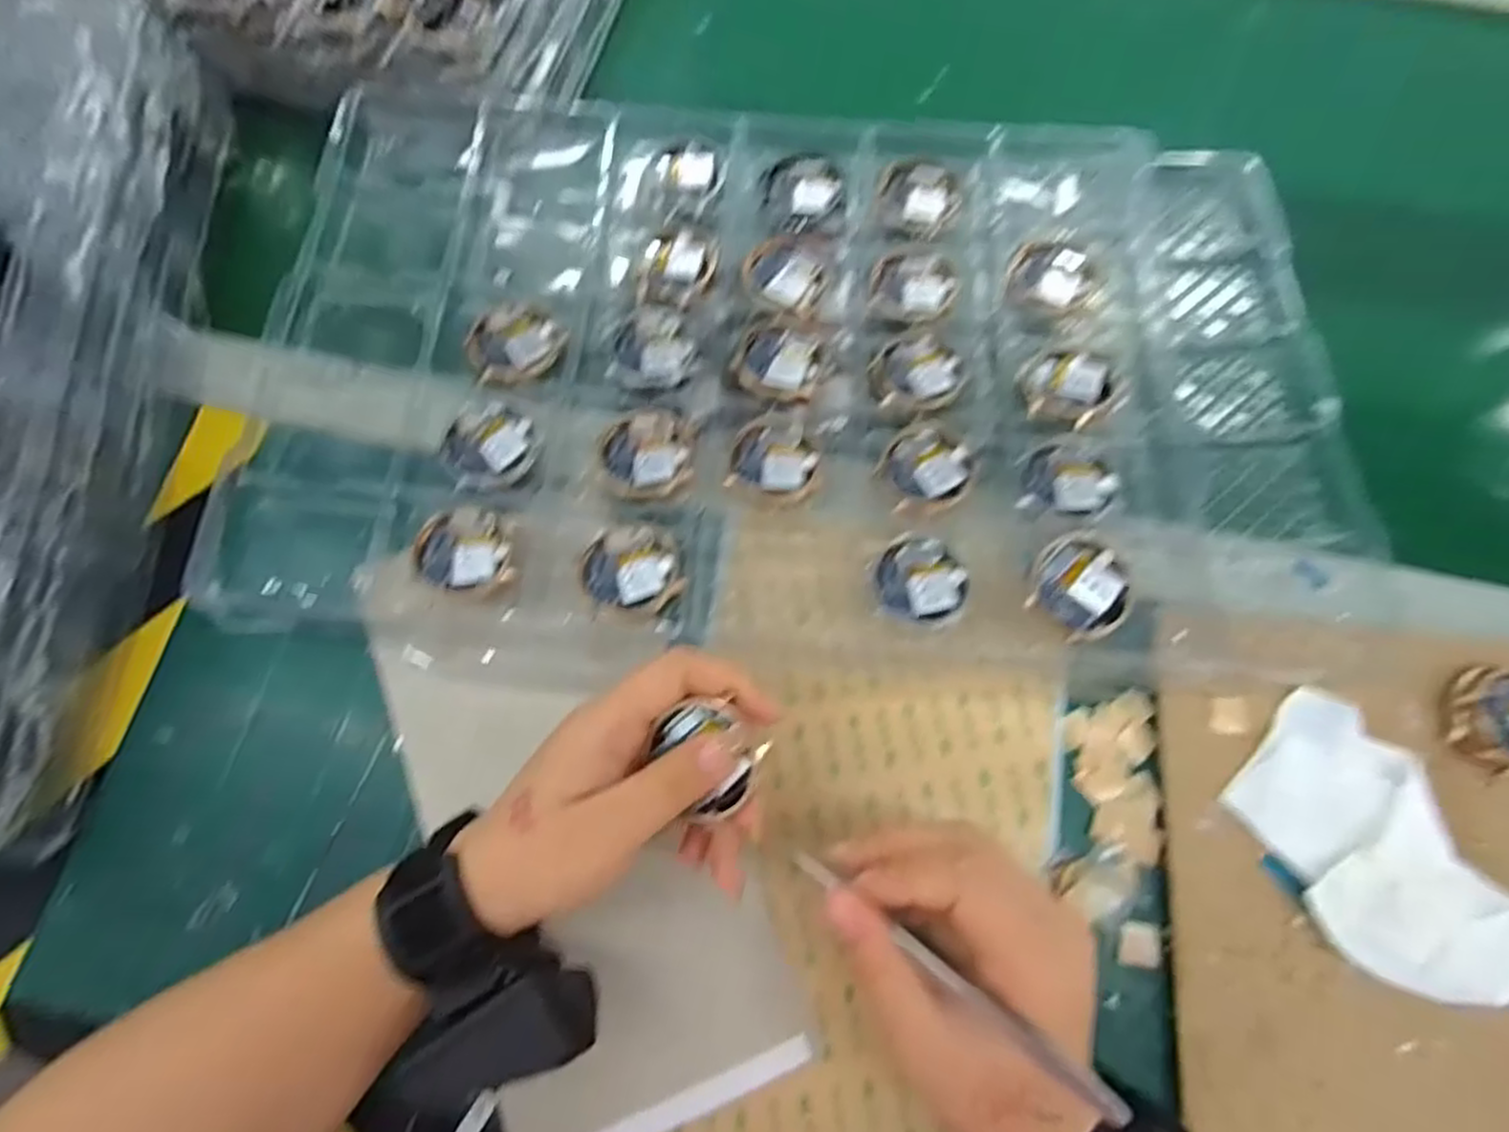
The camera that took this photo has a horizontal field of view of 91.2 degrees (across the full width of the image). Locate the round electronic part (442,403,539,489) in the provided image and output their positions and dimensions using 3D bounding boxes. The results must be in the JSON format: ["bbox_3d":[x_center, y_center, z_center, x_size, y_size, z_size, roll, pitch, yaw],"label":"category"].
[{"bbox_3d":[-0.127,-0.058,0.356,0.042,0.004,0.042,0,73,-1],"label":"round electronic part"}]

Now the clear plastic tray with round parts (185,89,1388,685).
[{"bbox_3d":[0.024,-0.105,0.374,0.522,0.033,0.311,5,73,0],"label":"clear plastic tray with round parts"}]

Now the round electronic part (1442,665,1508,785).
[{"bbox_3d":[0.323,0.064,0.314,0.047,0.011,0.044,-4,69,10],"label":"round electronic part"}]

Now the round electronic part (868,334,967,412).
[{"bbox_3d":[0.082,-0.096,0.379,0.045,0.013,0.042,0,73,-1],"label":"round electronic part"}]

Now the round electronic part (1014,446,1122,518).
[{"bbox_3d":[0.147,-0.039,0.346,0.041,0.008,0.036,16,73,3],"label":"round electronic part"}]

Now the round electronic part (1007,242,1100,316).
[{"bbox_3d":[0.158,-0.149,0.392,0.046,0.013,0.042,0,73,-1],"label":"round electronic part"}]

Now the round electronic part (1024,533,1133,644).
[{"bbox_3d":[0.143,0.010,0.327,0.042,0.013,0.042,0,73,-1],"label":"round electronic part"}]

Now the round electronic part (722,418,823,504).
[{"bbox_3d":[0.011,-0.049,0.362,0.043,0.017,0.040,0,73,-1],"label":"round electronic part"}]

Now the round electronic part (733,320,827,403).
[{"bbox_3d":[0.013,-0.104,0.379,0.043,0.007,0.045,0,73,-1],"label":"round electronic part"}]

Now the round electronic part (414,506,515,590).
[{"bbox_3d":[-0.134,-0.005,0.341,0.038,0.008,0.042,-26,75,-9],"label":"round electronic part"}]

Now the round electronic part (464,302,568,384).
[{"bbox_3d":[-0.122,-0.114,0.375,0.047,0.006,0.046,0,73,-1],"label":"round electronic part"}]

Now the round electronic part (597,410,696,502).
[{"bbox_3d":[-0.052,-0.054,0.360,0.044,0.010,0.045,0,73,-1],"label":"round electronic part"}]

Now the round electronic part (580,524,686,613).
[{"bbox_3d":[-0.054,0.001,0.339,0.046,0.014,0.040,11,73,2],"label":"round electronic part"}]

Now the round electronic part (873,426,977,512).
[{"bbox_3d":[0.084,-0.048,0.353,0.042,0.005,0.039,0,73,-1],"label":"round electronic part"}]

